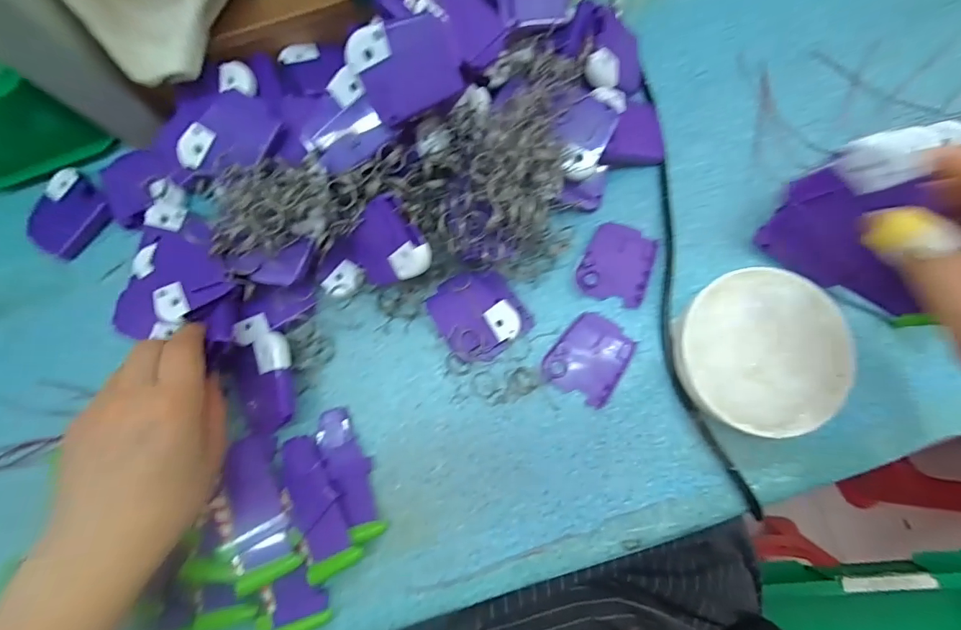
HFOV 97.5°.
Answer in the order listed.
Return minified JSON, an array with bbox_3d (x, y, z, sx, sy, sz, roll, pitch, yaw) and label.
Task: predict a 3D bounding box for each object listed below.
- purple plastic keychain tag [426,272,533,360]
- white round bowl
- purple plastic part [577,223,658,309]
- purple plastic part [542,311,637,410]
[{"bbox_3d":[-0.002,-0.002,0.304,0.060,0.011,0.062,-36,80,-3],"label":"purple plastic keychain tag"},{"bbox_3d":[0.185,0.024,0.284,0.105,0.028,0.102,-1,80,4],"label":"white round bowl"},{"bbox_3d":[0.101,-0.038,0.311,0.049,0.004,0.056,18,82,7],"label":"purple plastic part"},{"bbox_3d":[0.078,0.030,0.300,0.049,0.004,0.058,31,83,8],"label":"purple plastic part"}]

